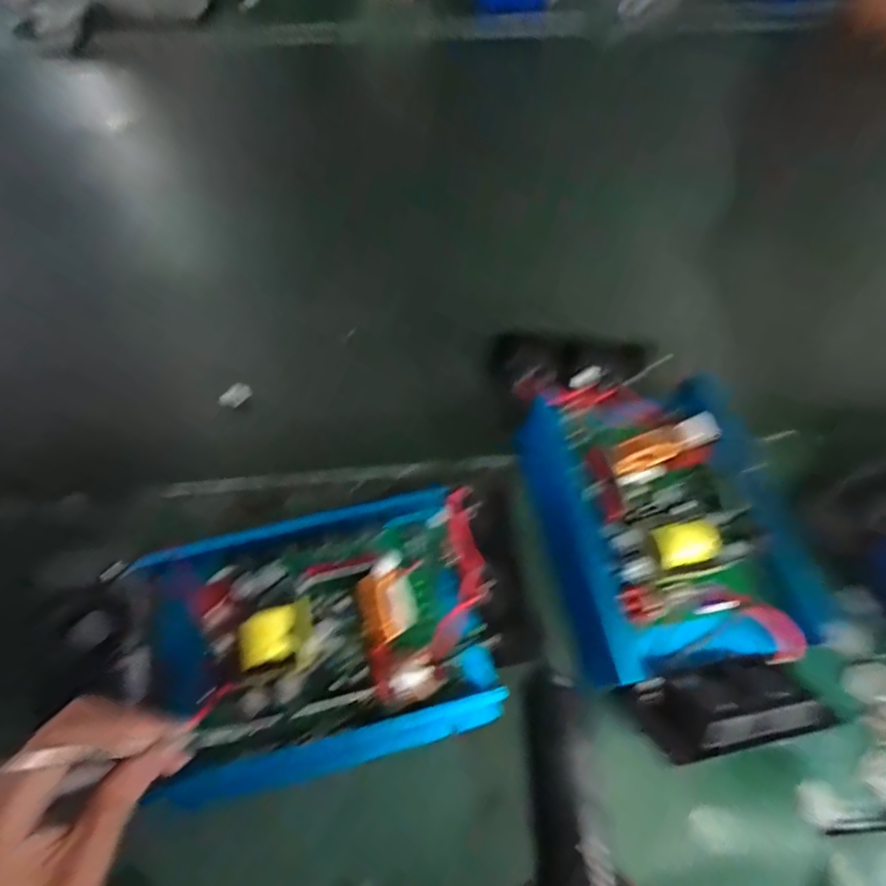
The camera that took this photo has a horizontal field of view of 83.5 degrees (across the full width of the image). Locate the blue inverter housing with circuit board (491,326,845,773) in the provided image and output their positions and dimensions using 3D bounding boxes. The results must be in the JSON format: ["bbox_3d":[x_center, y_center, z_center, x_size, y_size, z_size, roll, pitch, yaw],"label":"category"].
[{"bbox_3d":[0.170,0.052,0.386,0.184,0.066,0.304,-11,63,-5],"label":"blue inverter housing with circuit board"}]

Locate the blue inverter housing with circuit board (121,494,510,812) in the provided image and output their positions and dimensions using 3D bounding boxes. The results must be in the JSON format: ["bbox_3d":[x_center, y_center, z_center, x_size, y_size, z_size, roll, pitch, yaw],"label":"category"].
[{"bbox_3d":[-0.081,0.122,0.331,0.224,0.065,0.159,-12,63,-5],"label":"blue inverter housing with circuit board"}]

